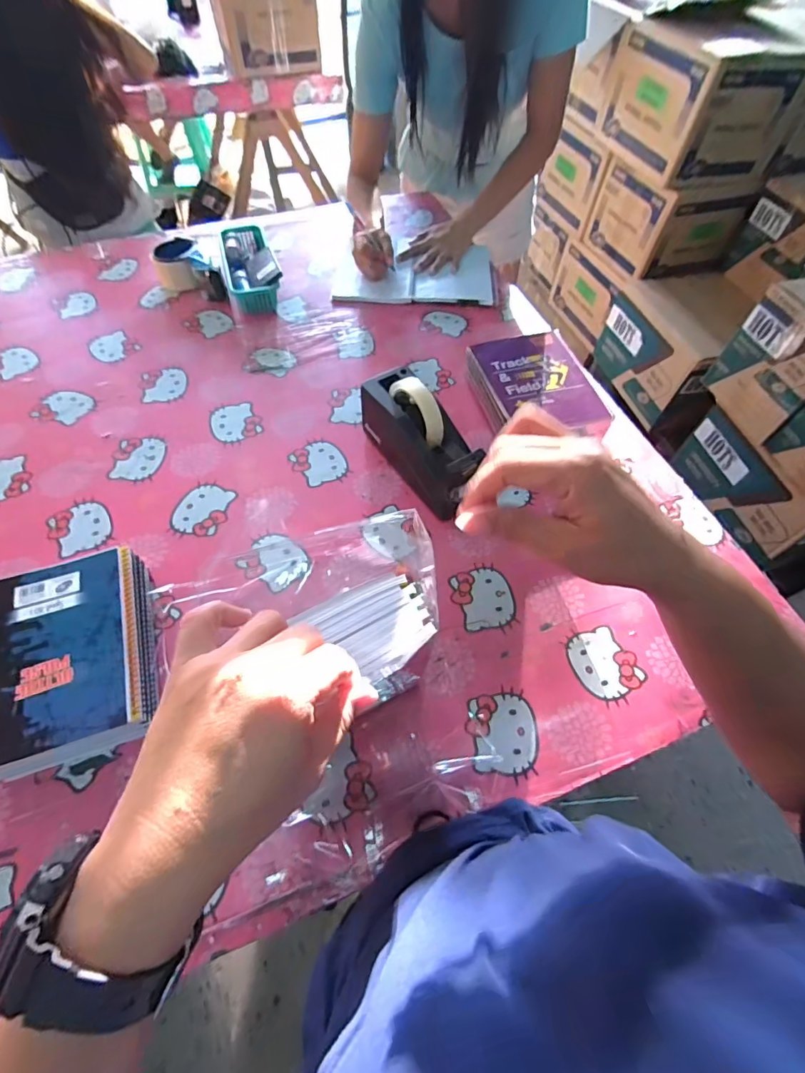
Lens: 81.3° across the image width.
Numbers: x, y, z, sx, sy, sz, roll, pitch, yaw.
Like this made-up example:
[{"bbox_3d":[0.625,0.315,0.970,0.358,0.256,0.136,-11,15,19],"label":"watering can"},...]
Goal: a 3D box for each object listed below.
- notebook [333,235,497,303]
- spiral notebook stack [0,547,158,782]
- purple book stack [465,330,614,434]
[{"bbox_3d":[0.029,-0.526,0.929,0.306,0.016,0.188,3,59,0],"label":"notebook"},{"bbox_3d":[-0.346,0.131,0.493,0.169,0.062,0.209,-17,61,-11],"label":"spiral notebook stack"},{"bbox_3d":[0.201,-0.225,0.724,0.169,0.063,0.202,-11,60,-8],"label":"purple book stack"}]

